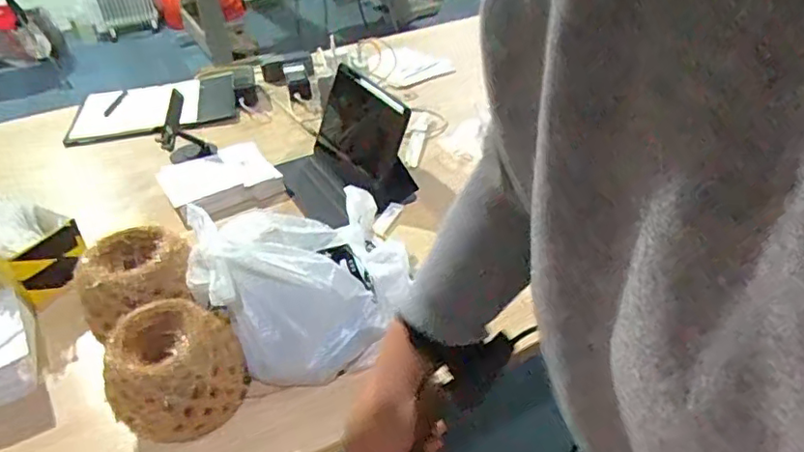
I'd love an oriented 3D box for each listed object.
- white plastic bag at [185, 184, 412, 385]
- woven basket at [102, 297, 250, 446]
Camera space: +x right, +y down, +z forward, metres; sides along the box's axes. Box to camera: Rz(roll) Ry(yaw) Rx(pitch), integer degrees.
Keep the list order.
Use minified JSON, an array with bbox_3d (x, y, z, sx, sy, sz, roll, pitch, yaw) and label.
[{"bbox_3d":[-0.111,0.049,0.747,0.285,0.145,0.245,-25,41,-25],"label":"white plastic bag"},{"bbox_3d":[-0.250,0.161,0.650,0.142,0.113,0.124,-19,39,-18],"label":"woven basket"}]

